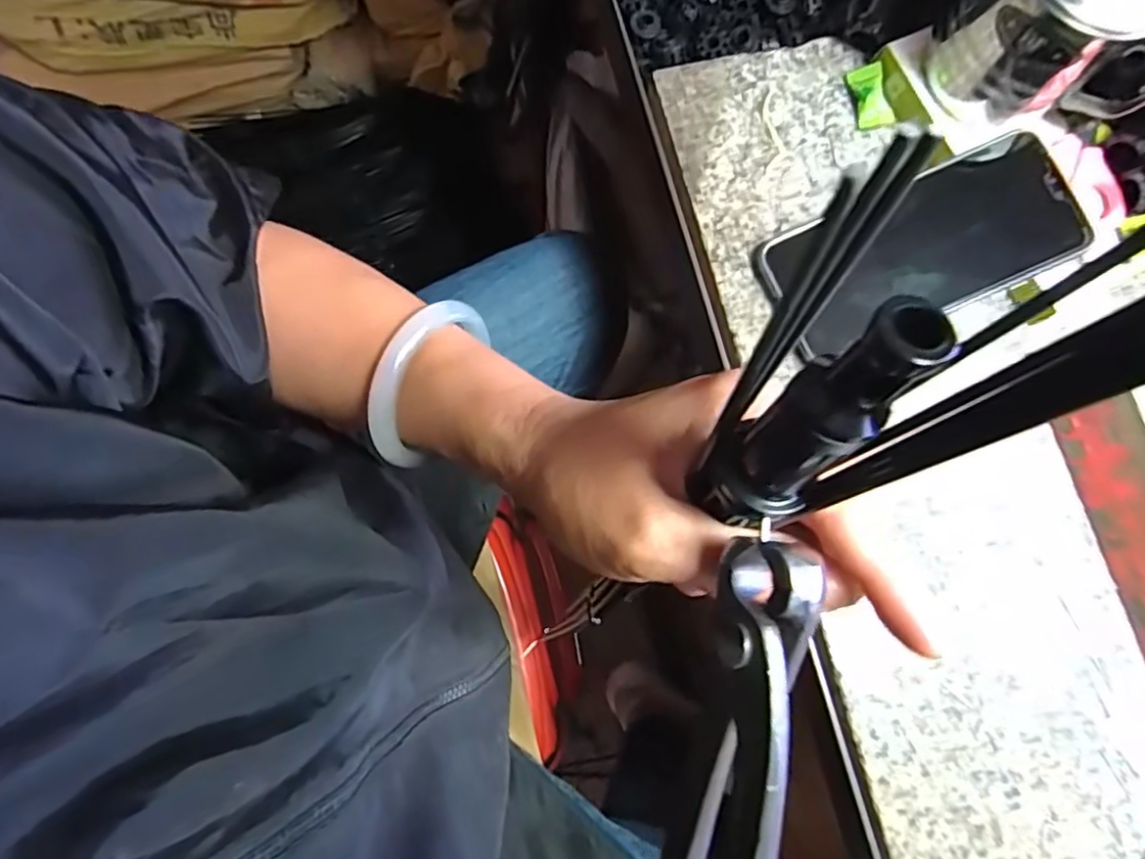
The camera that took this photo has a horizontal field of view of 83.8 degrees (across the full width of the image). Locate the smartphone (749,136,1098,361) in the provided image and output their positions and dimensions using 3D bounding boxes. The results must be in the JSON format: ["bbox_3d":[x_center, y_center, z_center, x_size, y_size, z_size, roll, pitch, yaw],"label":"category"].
[{"bbox_3d":[0.186,-0.097,0.340,0.156,0.005,0.074,-23,79,5],"label":"smartphone"}]

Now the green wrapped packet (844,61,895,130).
[{"bbox_3d":[0.171,-0.190,0.366,0.020,0.006,0.036,-12,81,-4],"label":"green wrapped packet"}]

